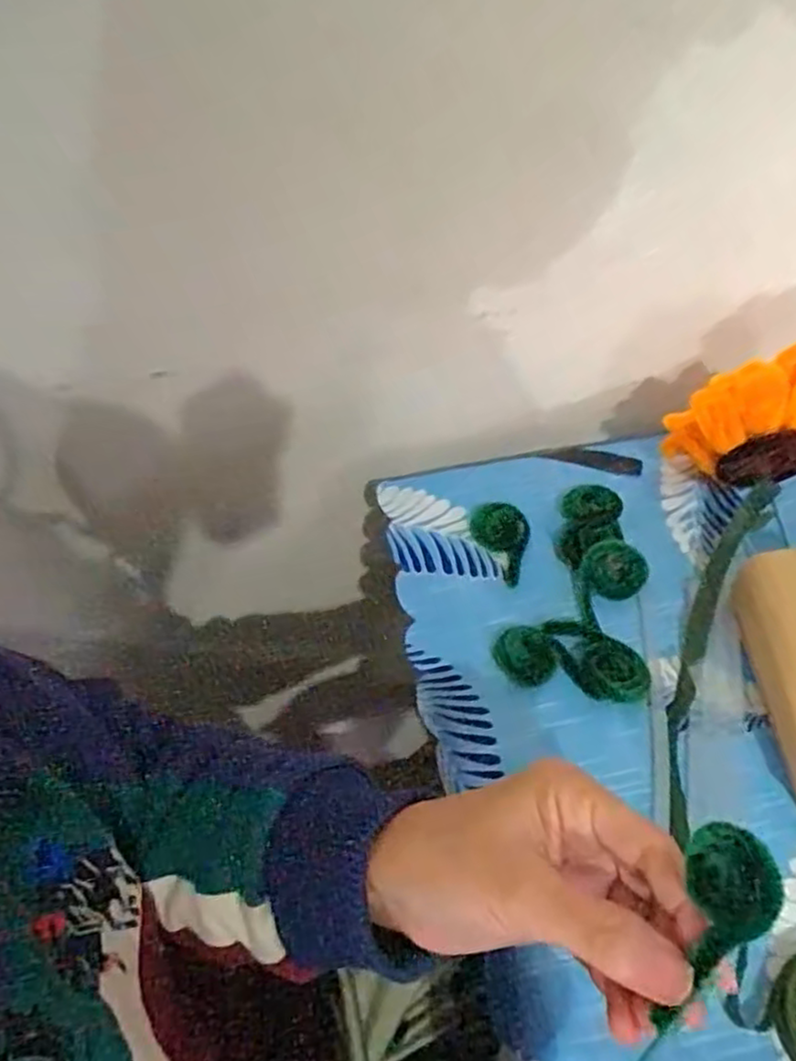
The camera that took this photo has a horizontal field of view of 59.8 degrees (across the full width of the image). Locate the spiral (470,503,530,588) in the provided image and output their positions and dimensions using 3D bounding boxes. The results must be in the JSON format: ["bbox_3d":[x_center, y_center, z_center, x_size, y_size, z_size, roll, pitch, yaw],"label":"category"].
[{"bbox_3d":[0.070,0.005,0.440,0.034,0.005,0.058,-24,56,-14],"label":"spiral"}]

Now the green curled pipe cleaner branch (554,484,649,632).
[{"bbox_3d":[0.123,0.013,0.423,0.045,0.016,0.091,-10,54,-5],"label":"green curled pipe cleaner branch"}]

